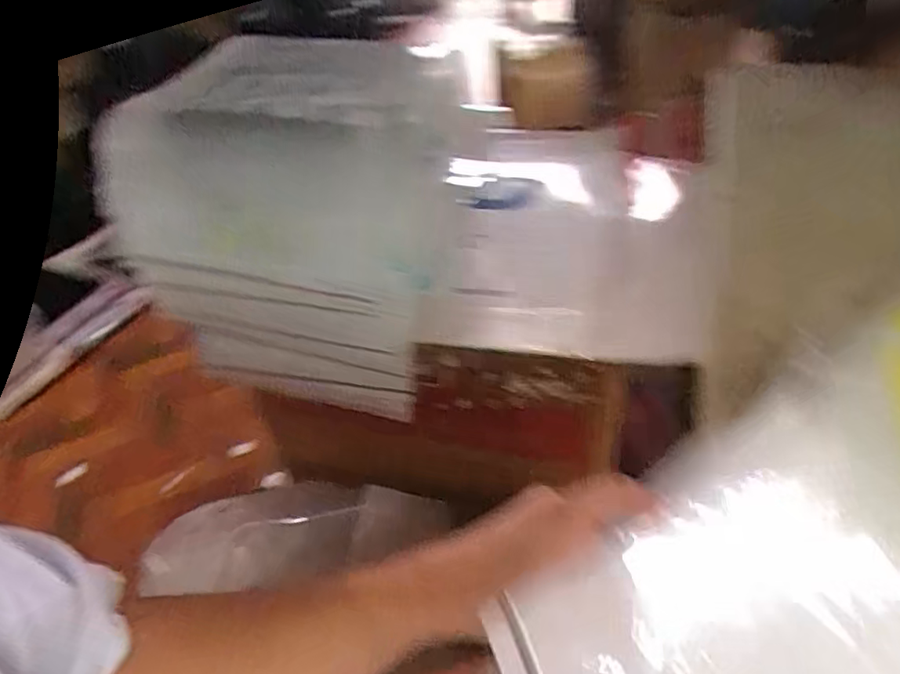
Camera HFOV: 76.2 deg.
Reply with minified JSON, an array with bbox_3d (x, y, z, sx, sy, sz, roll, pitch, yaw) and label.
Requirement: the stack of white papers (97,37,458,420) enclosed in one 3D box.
[{"bbox_3d":[-0.179,-0.124,0.722,0.343,0.358,0.251,10,46,16],"label":"stack of white papers"}]

